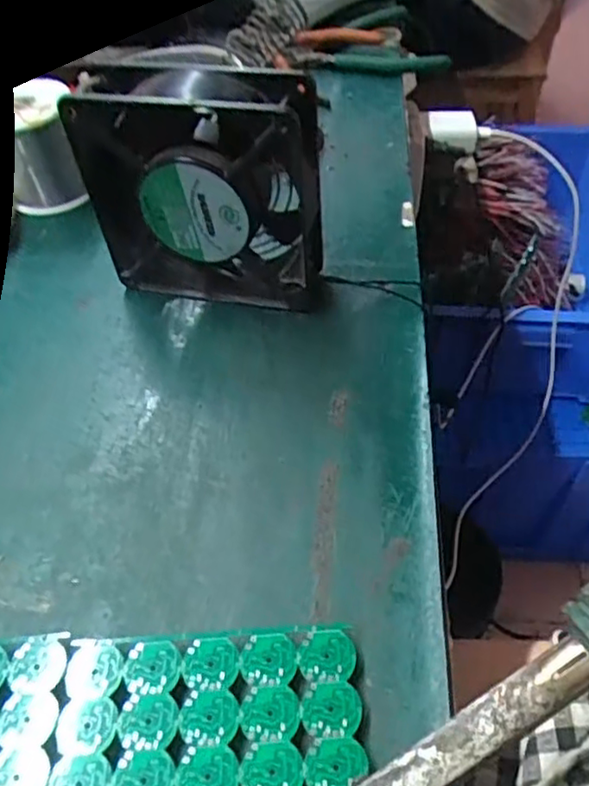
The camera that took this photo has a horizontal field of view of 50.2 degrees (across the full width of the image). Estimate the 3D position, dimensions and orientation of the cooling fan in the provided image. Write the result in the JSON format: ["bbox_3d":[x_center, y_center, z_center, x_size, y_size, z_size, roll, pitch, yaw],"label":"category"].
[{"bbox_3d":[-0.049,-0.107,0.340,0.124,0.122,0.042,9,51,11],"label":"cooling fan"}]

